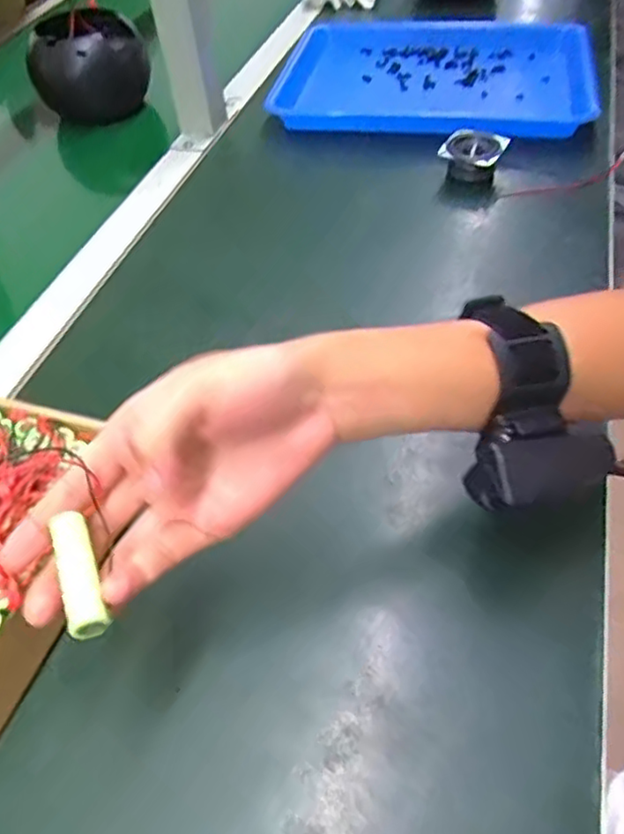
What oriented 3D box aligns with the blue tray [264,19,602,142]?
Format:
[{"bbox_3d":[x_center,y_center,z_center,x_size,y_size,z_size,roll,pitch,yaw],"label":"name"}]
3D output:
[{"bbox_3d":[0.131,-0.376,0.705,0.330,0.034,0.253,9,52,11],"label":"blue tray"}]

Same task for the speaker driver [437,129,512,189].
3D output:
[{"bbox_3d":[0.149,-0.242,0.594,0.055,0.032,0.045,23,55,21],"label":"speaker driver"}]

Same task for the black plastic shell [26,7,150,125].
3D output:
[{"bbox_3d":[-0.250,-0.394,0.719,0.098,0.086,0.087,15,53,15],"label":"black plastic shell"}]

